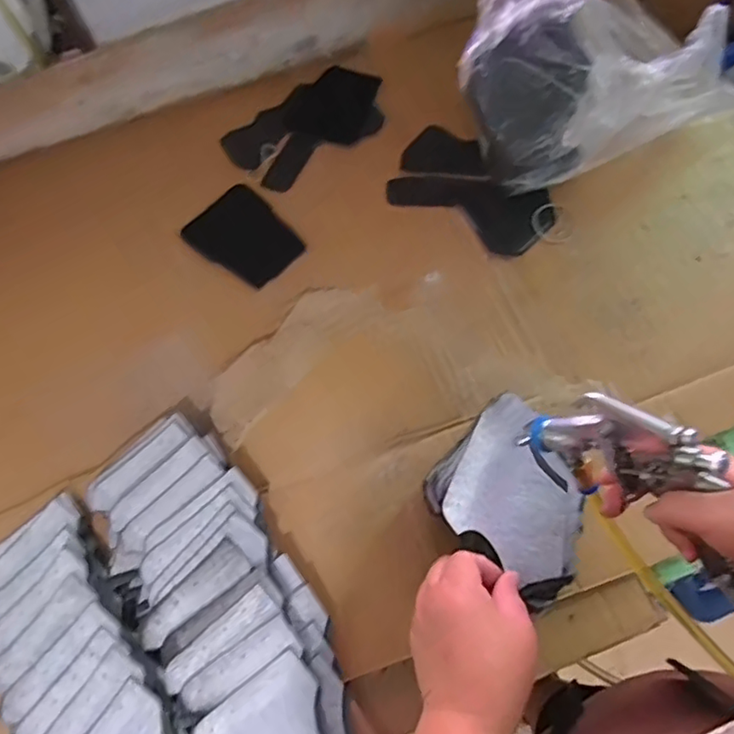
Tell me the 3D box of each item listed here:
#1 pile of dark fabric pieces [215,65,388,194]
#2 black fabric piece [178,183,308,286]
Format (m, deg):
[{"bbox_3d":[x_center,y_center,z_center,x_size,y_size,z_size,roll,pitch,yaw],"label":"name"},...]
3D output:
[{"bbox_3d":[-0.068,-0.307,0.742,0.209,0.017,0.125,-39,72,-12],"label":"pile of dark fabric pieces"},{"bbox_3d":[-0.142,-0.150,0.684,0.093,0.004,0.132,-43,70,-9],"label":"black fabric piece"}]

